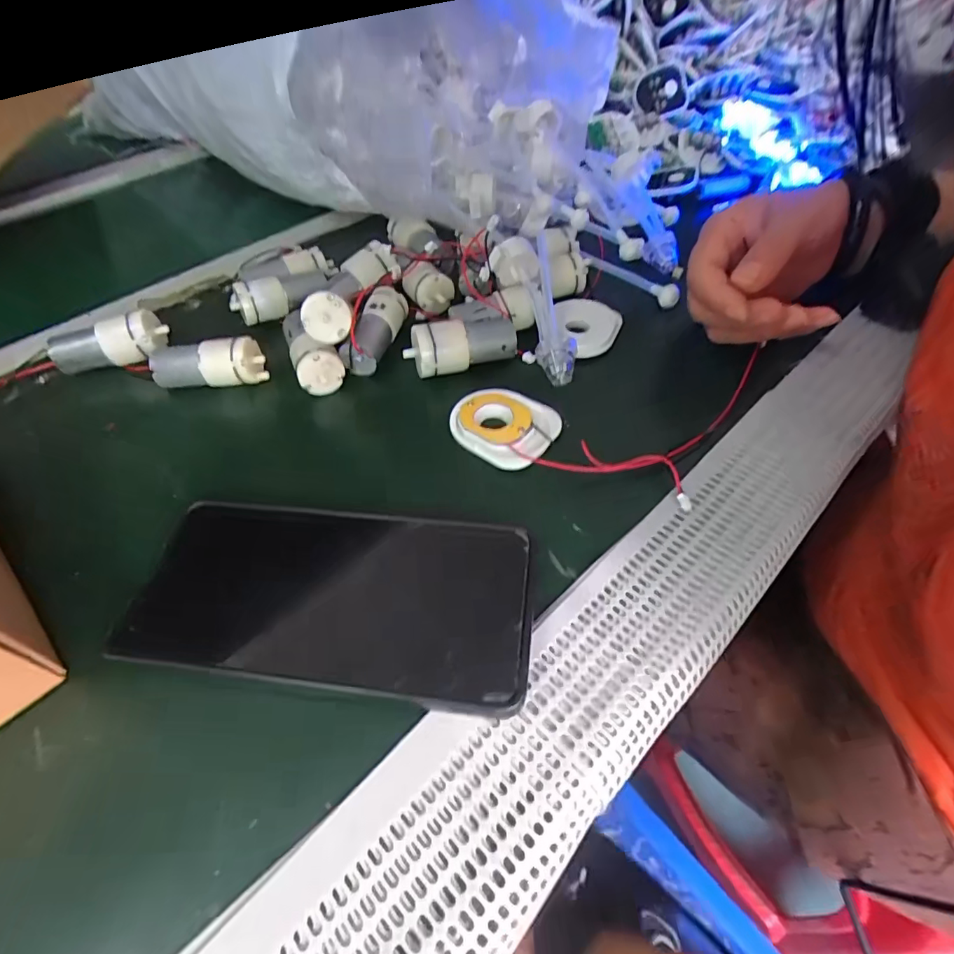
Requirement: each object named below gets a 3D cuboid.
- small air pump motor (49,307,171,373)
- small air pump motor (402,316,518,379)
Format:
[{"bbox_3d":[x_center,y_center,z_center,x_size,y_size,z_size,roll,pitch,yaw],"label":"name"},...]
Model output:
[{"bbox_3d":[-0.234,-0.086,0.319,0.065,0.022,0.024,-12,50,-6],"label":"small air pump motor"},{"bbox_3d":[-0.009,-0.081,0.303,0.067,0.024,0.024,-16,51,-9],"label":"small air pump motor"}]

